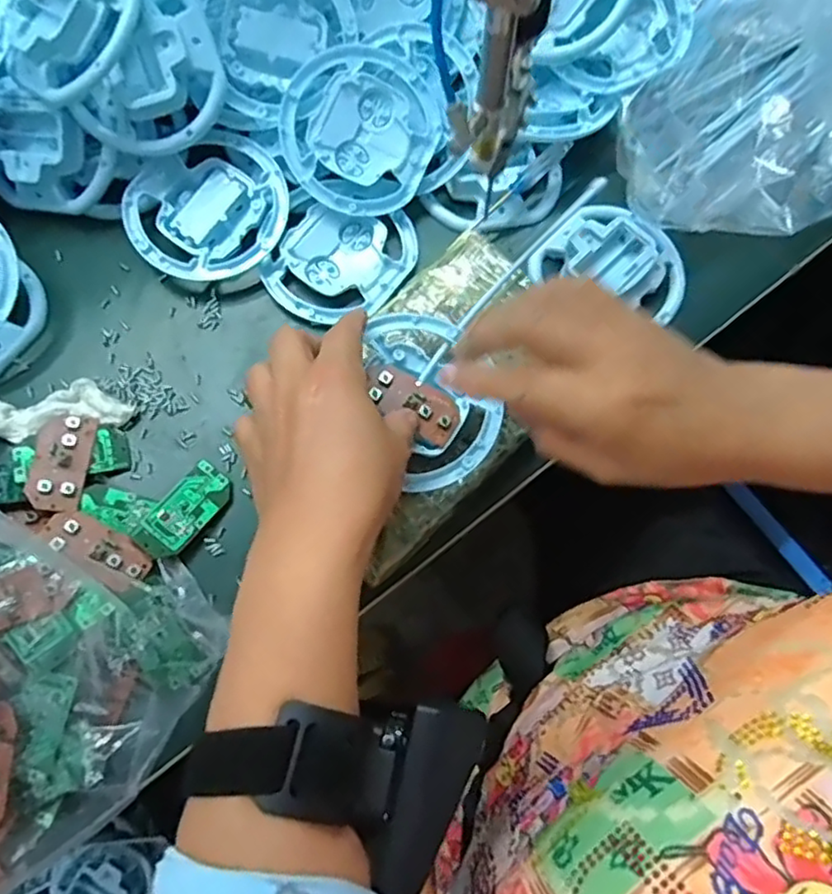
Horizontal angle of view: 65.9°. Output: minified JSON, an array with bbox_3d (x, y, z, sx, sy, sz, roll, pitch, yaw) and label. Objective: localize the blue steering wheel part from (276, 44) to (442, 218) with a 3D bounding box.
[{"bbox_3d":[-0.037,-0.210,0.427,0.102,0.016,0.102,-1,99,-9],"label":"blue steering wheel part"}]

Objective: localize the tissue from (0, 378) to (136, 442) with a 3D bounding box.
[{"bbox_3d":[-0.225,-0.022,0.394,0.097,0.013,0.035,-8,75,-4],"label":"tissue"}]

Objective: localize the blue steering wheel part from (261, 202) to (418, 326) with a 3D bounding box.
[{"bbox_3d":[-0.049,-0.126,0.432,0.079,0.011,0.099,37,76,8],"label":"blue steering wheel part"}]

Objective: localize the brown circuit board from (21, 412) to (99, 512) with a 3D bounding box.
[{"bbox_3d":[-0.208,0.008,0.376,0.030,0.005,0.062,7,62,-16],"label":"brown circuit board"}]

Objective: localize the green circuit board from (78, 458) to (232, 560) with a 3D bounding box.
[{"bbox_3d":[-0.151,0.029,0.379,0.063,0.011,0.063,37,76,8],"label":"green circuit board"}]

